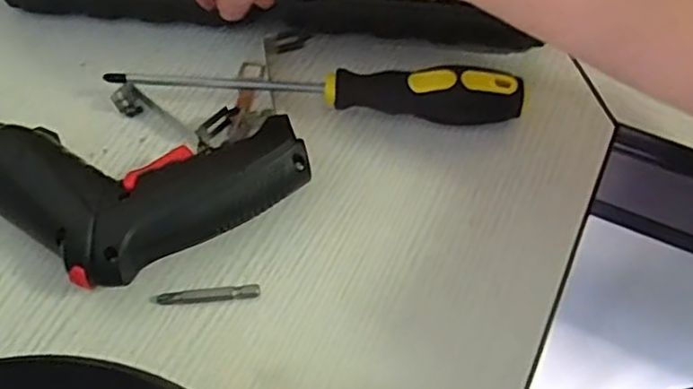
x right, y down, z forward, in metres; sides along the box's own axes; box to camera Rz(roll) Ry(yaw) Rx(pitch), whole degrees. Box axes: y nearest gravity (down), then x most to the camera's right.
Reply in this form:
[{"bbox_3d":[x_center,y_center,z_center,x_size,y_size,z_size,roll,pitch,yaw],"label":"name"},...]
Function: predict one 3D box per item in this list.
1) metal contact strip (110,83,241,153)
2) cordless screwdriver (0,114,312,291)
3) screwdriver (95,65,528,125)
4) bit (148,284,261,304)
[{"bbox_3d":[-0.094,-0.048,0.367,0.062,0.016,0.029,25,65,15],"label":"metal contact strip"},{"bbox_3d":[-0.115,-0.024,0.338,0.161,0.043,0.121,36,68,19],"label":"cordless screwdriver"},{"bbox_3d":[-0.014,-0.057,0.361,0.213,0.028,0.026,4,61,4],"label":"screwdriver"},{"bbox_3d":[-0.068,0.049,0.320,0.052,0.007,0.006,-6,61,-1],"label":"bit"}]

